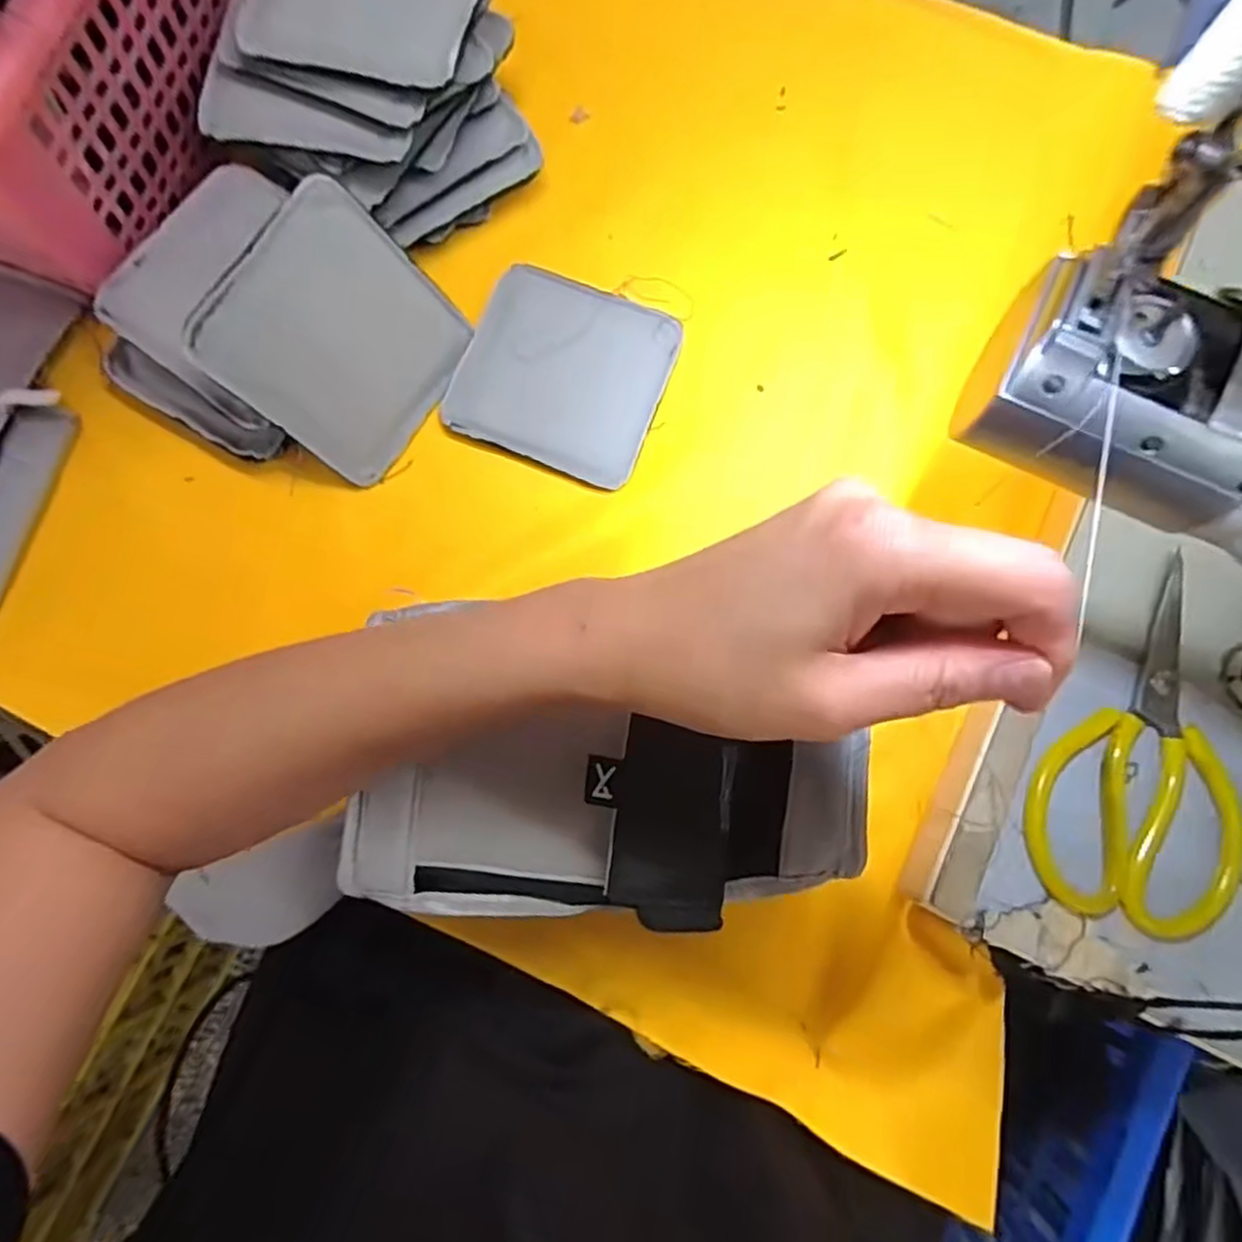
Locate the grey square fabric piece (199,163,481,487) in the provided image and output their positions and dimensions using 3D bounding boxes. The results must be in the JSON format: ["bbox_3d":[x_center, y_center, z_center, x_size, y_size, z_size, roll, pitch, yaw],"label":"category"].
[{"bbox_3d":[-0.164,-0.166,0.417,0.005,0.122,0.126,30,84,47],"label":"grey square fabric piece"}]

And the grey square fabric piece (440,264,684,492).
[{"bbox_3d":[-0.037,-0.164,0.461,0.128,0.009,0.125,20,80,3],"label":"grey square fabric piece"}]

